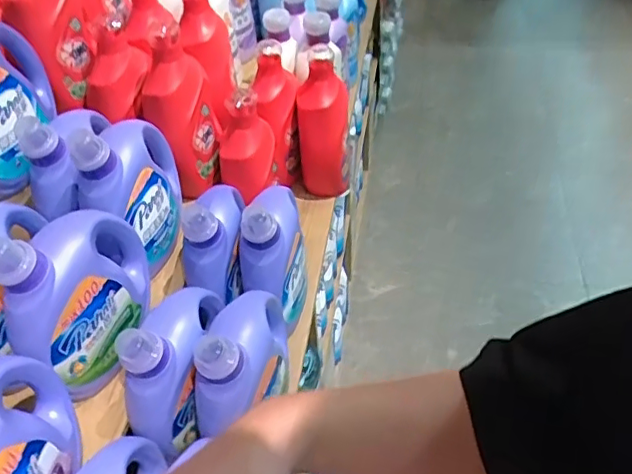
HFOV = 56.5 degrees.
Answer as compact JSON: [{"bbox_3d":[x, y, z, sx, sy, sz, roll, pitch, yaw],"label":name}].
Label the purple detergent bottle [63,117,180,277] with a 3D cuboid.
[{"bbox_3d":[-0.296,-0.111,0.979,0.086,0.254,0.245,6,44,12],"label":"purple detergent bottle"}]

